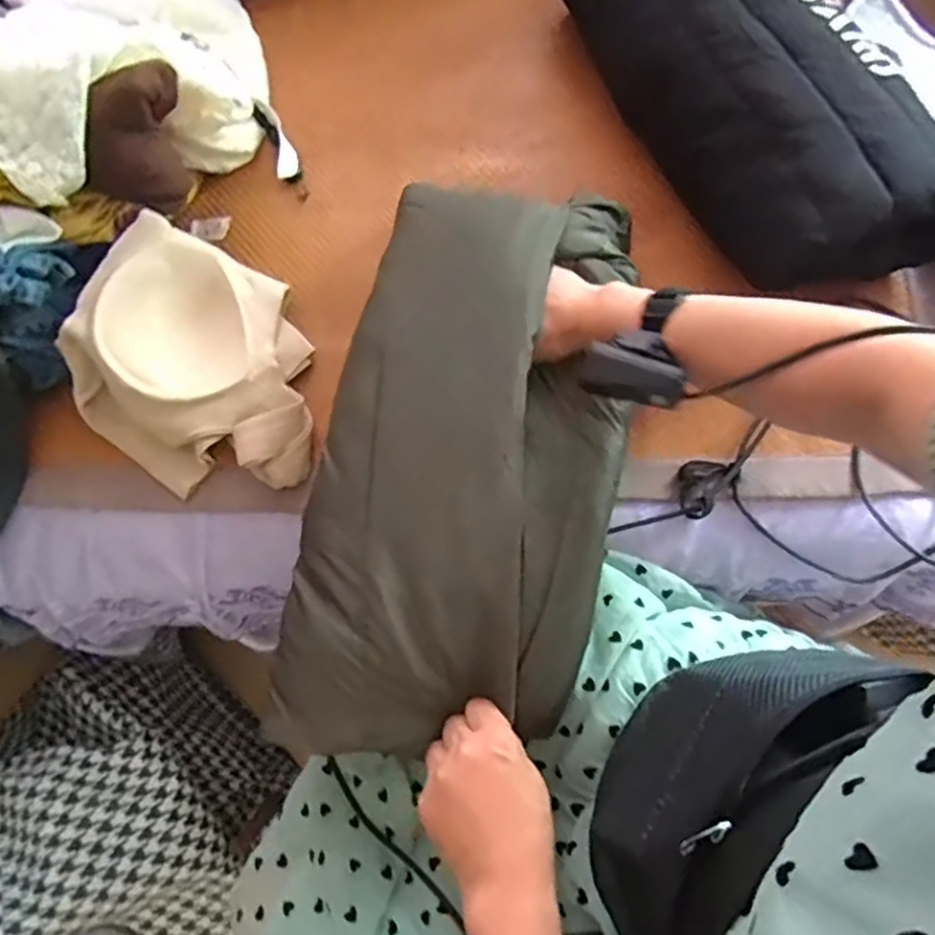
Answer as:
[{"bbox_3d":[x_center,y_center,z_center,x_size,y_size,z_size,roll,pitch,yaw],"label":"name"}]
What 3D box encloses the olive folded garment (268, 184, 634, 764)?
[{"bbox_3d":[0.005,-0.019,0.526,0.222,0.066,0.462,11,74,5],"label":"olive folded garment"}]

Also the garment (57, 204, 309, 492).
[{"bbox_3d":[-0.229,-0.093,0.605,0.214,0.076,0.211,19,75,7],"label":"garment"}]

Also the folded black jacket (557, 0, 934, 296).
[{"bbox_3d":[0.260,-0.369,0.653,0.202,0.106,0.473,-27,75,-6],"label":"folded black jacket"}]

